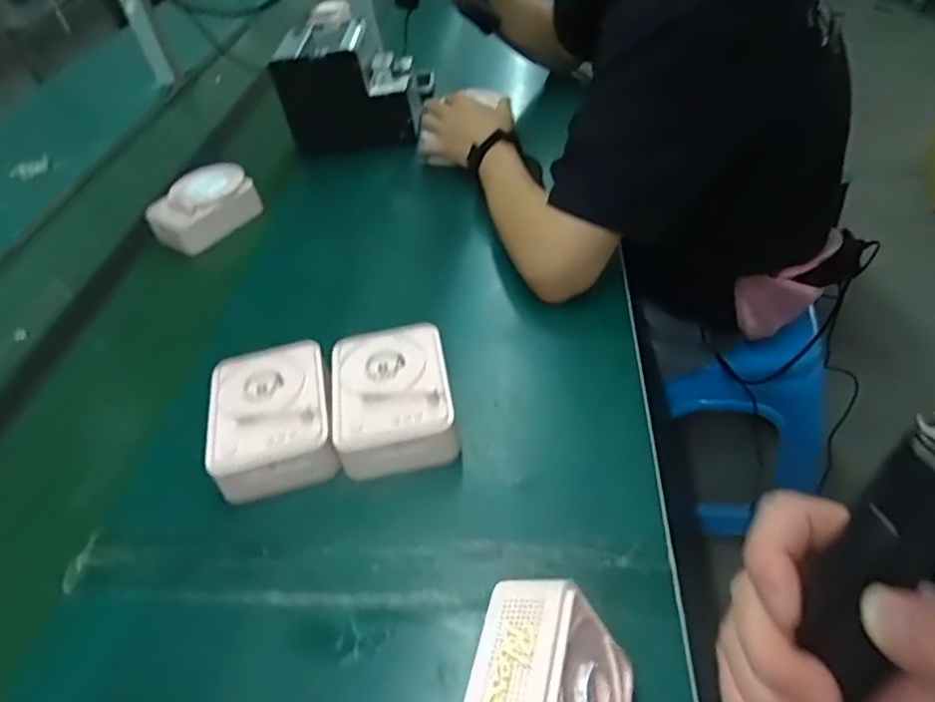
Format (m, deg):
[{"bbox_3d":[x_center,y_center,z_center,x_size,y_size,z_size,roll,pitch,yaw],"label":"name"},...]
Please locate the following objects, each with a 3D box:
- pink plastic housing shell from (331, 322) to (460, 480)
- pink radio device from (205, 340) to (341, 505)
[{"bbox_3d":[-0.063,0.041,0.548,0.096,0.058,0.123,-12,42,0],"label":"pink plastic housing shell"},{"bbox_3d":[-0.166,0.059,0.548,0.100,0.052,0.124,-15,42,-5],"label":"pink radio device"}]

